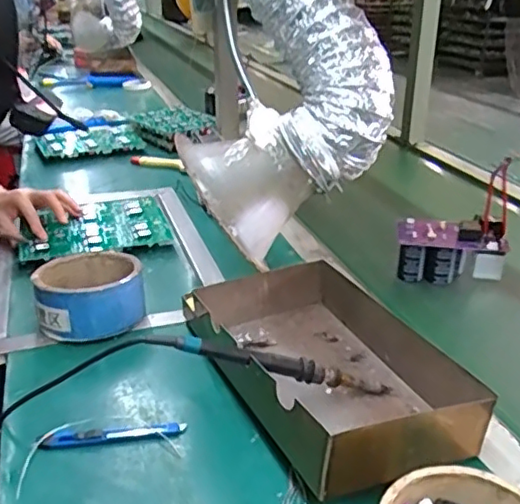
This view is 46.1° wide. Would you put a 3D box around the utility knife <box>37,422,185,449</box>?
[{"bbox_3d":[-0.131,0.164,0.548,0.127,0.008,0.017,-6,26,-10],"label":"utility knife"}]

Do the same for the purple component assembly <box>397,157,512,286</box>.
[{"bbox_3d":[0.252,-0.035,0.797,0.129,0.149,0.065,6,27,13],"label":"purple component assembly"}]

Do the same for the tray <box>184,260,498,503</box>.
[{"bbox_3d":[0.048,0.101,0.606,0.186,0.069,0.319,-11,28,-21],"label":"tray"}]

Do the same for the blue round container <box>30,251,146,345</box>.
[{"bbox_3d":[-0.201,0.049,0.729,0.119,0.068,0.133,-9,27,-16],"label":"blue round container"}]

